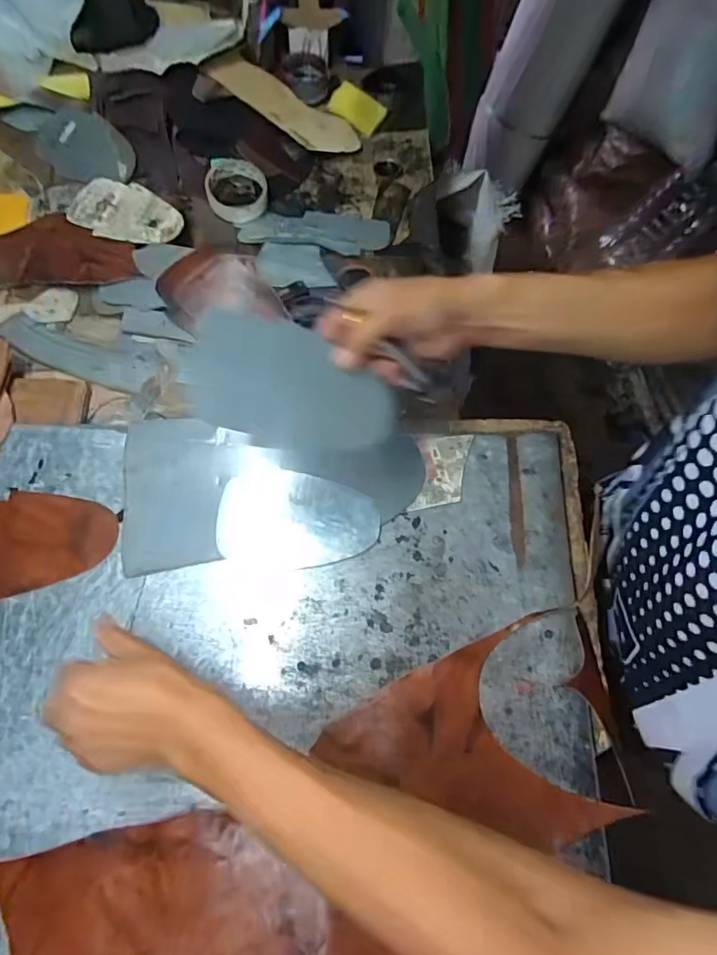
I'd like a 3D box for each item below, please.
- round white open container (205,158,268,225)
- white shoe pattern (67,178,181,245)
[{"bbox_3d":[-0.174,-0.418,0.723,0.082,0.034,0.097,10,68,-1],"label":"round white open container"},{"bbox_3d":[-0.314,-0.361,0.678,0.154,0.015,0.085,13,67,5],"label":"white shoe pattern"}]

